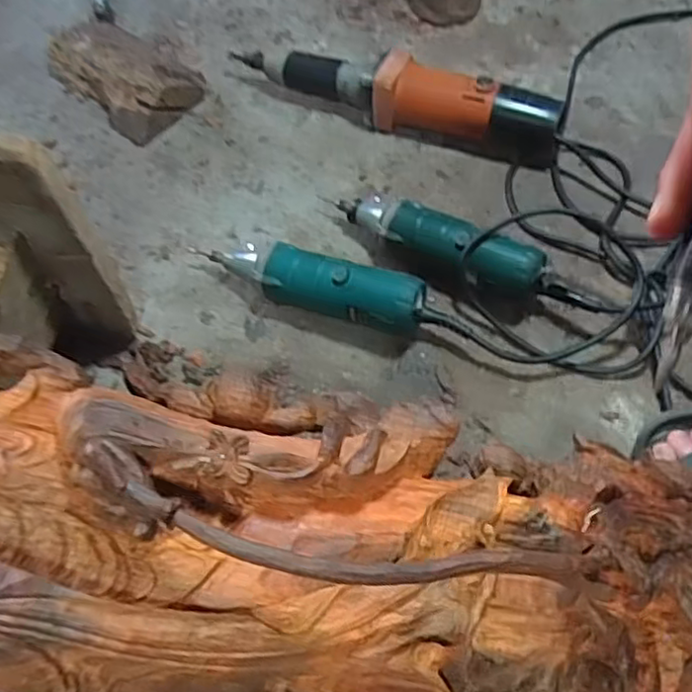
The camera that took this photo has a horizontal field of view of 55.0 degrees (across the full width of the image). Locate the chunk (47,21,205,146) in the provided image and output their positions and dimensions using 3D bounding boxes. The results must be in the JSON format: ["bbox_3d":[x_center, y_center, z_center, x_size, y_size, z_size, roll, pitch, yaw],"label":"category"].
[{"bbox_3d":[-0.273,-0.345,0.814,0.123,0.051,0.230,-38,64,-20],"label":"chunk"}]

